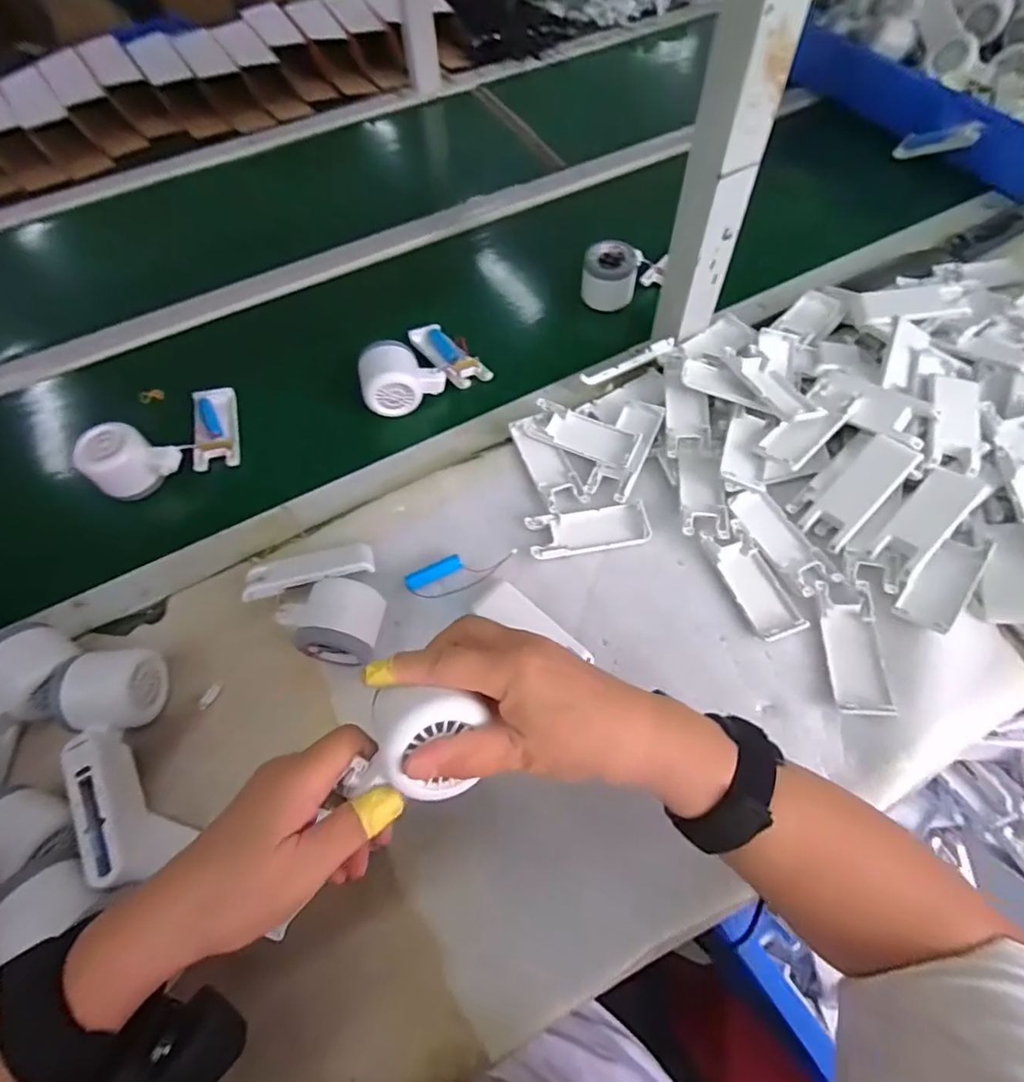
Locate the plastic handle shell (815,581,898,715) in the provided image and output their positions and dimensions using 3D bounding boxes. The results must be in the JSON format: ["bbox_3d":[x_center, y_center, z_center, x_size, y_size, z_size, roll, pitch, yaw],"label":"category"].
[{"bbox_3d":[0.266,0.081,0.434,0.039,0.010,0.103,3,61,4],"label":"plastic handle shell"}]

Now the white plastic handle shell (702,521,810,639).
[{"bbox_3d":[0.203,0.033,0.469,0.039,0.010,0.103,-18,62,-8],"label":"white plastic handle shell"}]

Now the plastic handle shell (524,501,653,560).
[{"bbox_3d":[0.069,-0.010,0.496,0.107,0.011,0.040,-11,61,-4],"label":"plastic handle shell"}]

